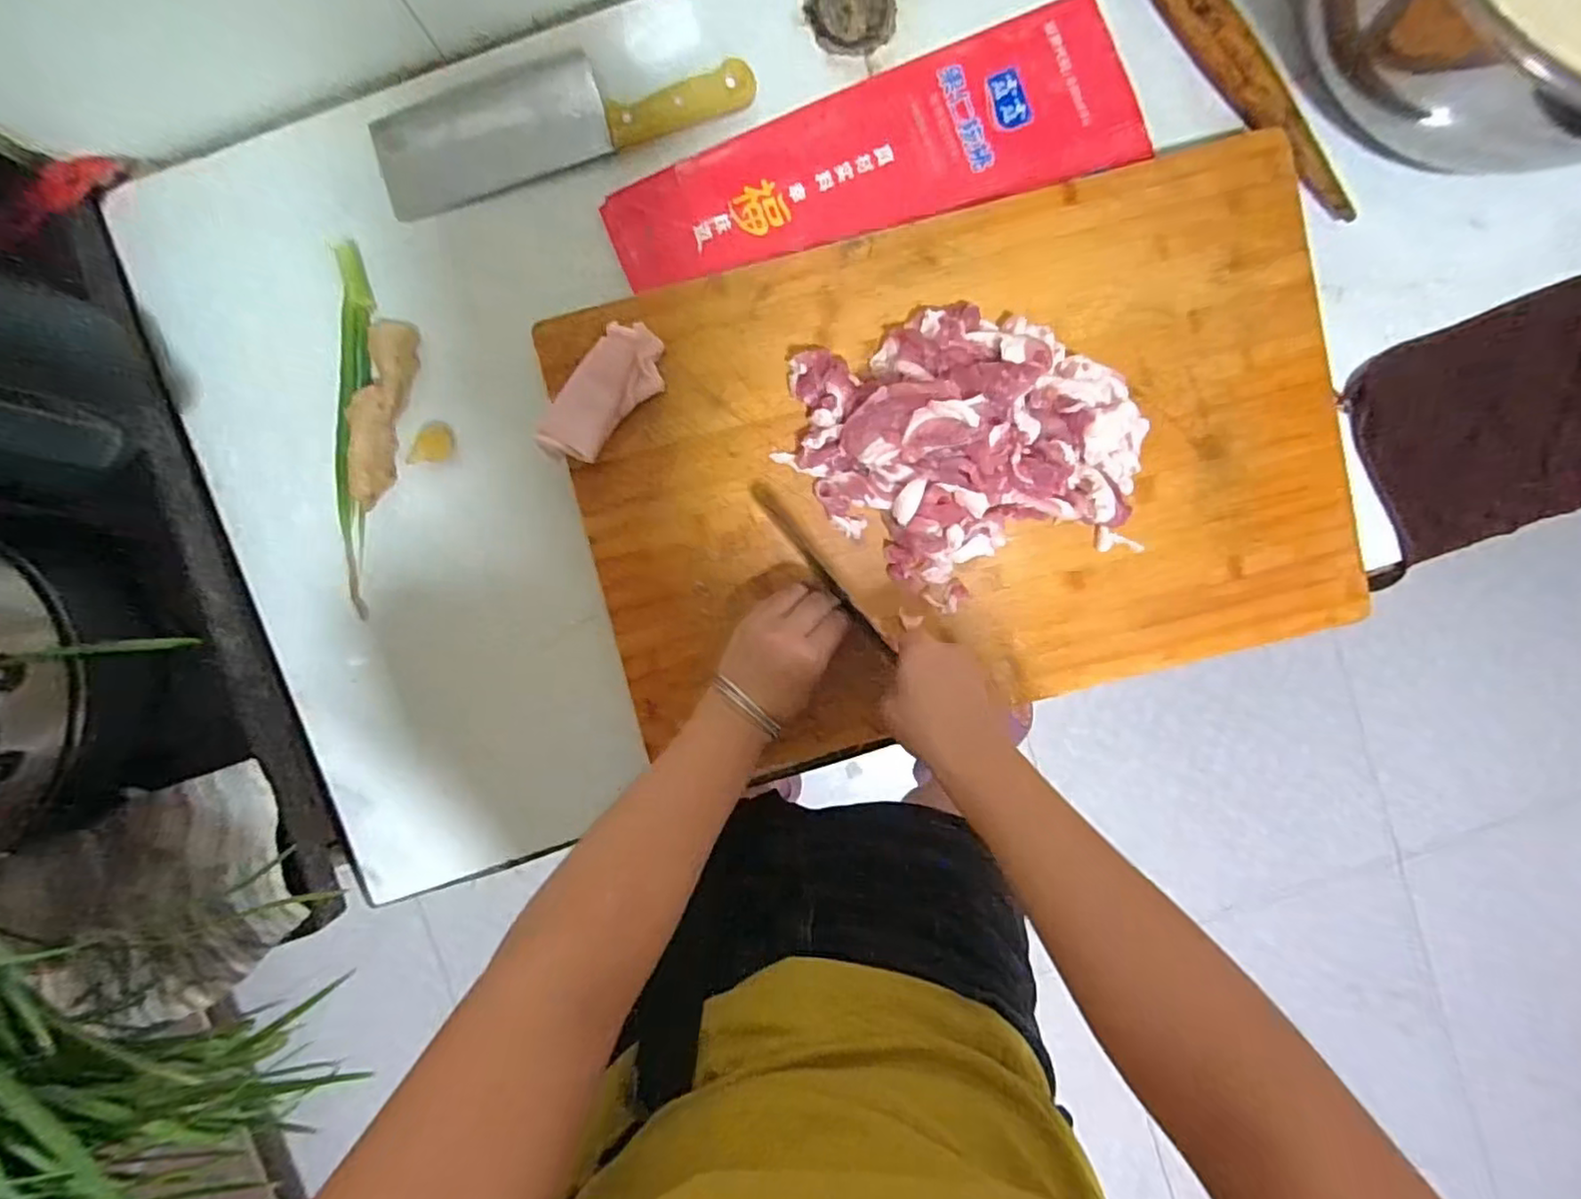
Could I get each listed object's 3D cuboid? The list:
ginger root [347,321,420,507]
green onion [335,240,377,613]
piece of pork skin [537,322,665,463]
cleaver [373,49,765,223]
[{"bbox_3d":[-0.314,-0.142,0.512,0.031,0.023,0.139,13,95,-2],"label":"ginger root"},{"bbox_3d":[-0.339,-0.129,0.516,0.025,0.015,0.281,3,96,-1],"label":"green onion"},{"bbox_3d":[-0.135,-0.147,0.487,0.048,0.021,0.111,43,93,-5],"label":"piece of pork skin"},{"bbox_3d":[-0.175,-0.368,0.501,0.282,0.014,0.082,-17,96,1],"label":"cleaver"}]

